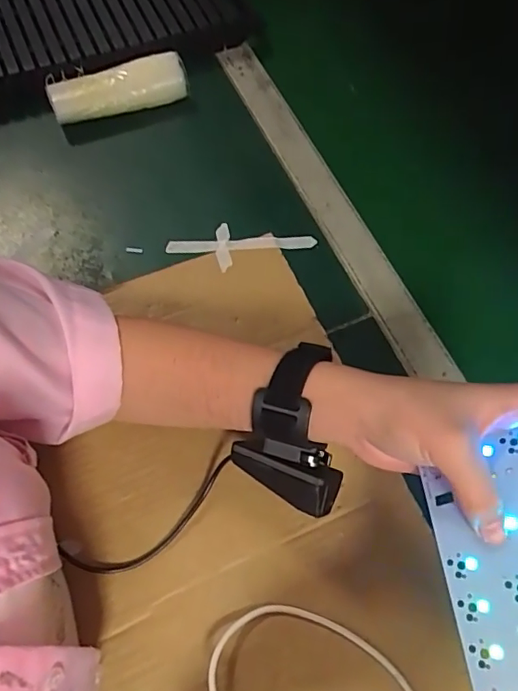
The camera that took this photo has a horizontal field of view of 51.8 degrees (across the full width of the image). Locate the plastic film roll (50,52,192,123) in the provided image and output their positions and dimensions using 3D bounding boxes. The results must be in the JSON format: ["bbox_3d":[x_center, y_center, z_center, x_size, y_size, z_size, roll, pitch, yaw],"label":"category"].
[{"bbox_3d":[-0.137,-0.252,0.525,0.132,0.032,0.035,-14,66,-9],"label":"plastic film roll"}]

